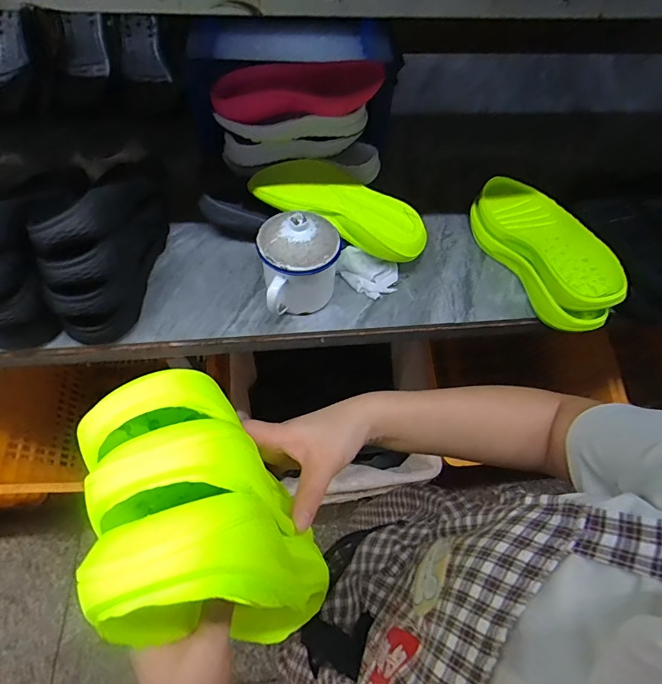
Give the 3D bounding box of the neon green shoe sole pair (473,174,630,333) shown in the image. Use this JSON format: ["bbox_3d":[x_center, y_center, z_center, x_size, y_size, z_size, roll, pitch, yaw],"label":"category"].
[{"bbox_3d":[0.309,-0.143,0.629,0.088,0.089,0.274,-16,60,-14],"label":"neon green shoe sole pair"}]

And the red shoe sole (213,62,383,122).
[{"bbox_3d":[-0.050,-0.362,0.607,0.234,0.078,0.033,0,58,-5],"label":"red shoe sole"}]

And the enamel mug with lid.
[{"bbox_3d":[-0.041,-0.102,0.568,0.107,0.128,0.099,-10,59,-10],"label":"enamel mug with lid"}]

